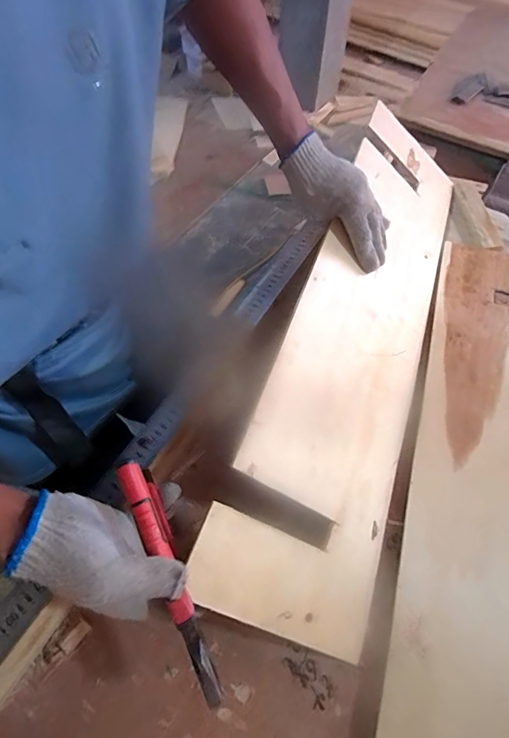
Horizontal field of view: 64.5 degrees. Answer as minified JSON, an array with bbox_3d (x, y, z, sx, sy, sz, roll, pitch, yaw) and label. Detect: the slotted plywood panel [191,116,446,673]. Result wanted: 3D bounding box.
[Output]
[{"bbox_3d":[0.144,-0.067,0.513,0.190,0.015,0.720,33,62,-18],"label":"slotted plywood panel"}]

